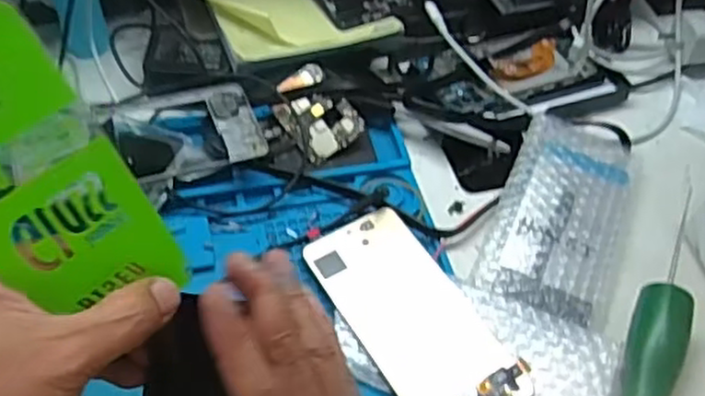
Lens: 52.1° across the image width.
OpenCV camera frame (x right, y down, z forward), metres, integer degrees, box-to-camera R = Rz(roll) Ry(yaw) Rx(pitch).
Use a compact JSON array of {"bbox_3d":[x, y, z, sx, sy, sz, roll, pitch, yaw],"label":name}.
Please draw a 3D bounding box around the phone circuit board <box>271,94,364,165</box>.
[{"bbox_3d":[-0.023,-0.059,0.534,0.049,0.010,0.053,-33,79,-9],"label":"phone circuit board"}]

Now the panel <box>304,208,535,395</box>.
[{"bbox_3d":[0.038,0.073,0.449,0.074,0.009,0.157,-24,58,-22],"label":"panel"}]

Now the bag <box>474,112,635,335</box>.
[{"bbox_3d":[0.152,0.007,0.515,0.088,0.018,0.177,20,53,10],"label":"bag"}]

